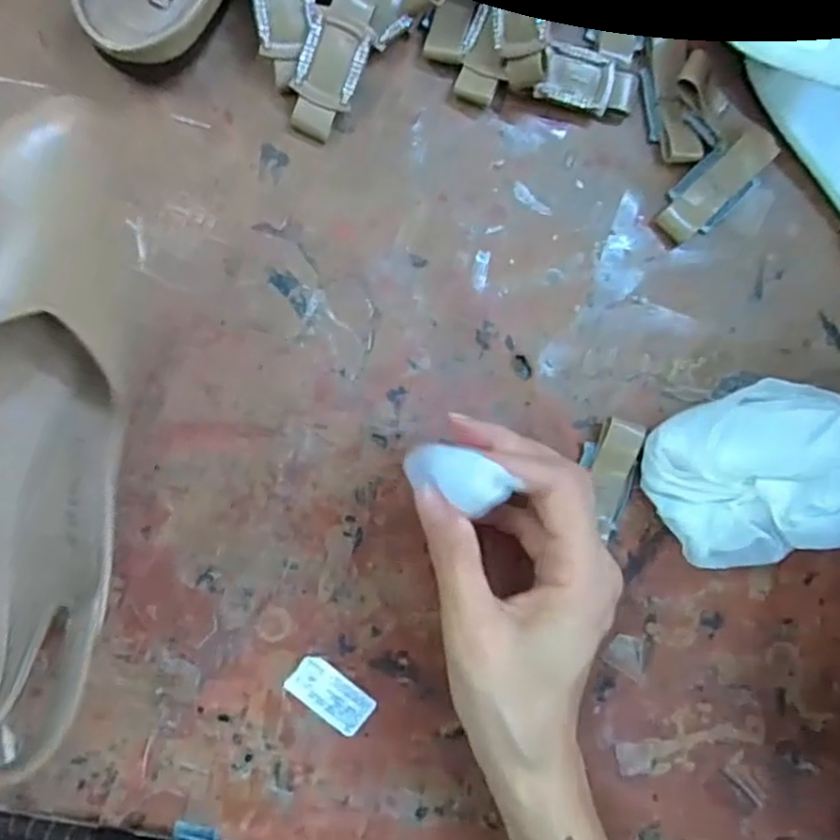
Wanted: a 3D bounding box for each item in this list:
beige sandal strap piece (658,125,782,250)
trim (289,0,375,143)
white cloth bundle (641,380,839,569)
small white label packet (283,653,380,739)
[{"bbox_3d":[0.150,-0.118,0.360,0.067,0.016,0.029,-43,94,-8],"label":"beige sandal strap piece"},{"bbox_3d":[-0.041,-0.164,0.330,0.029,0.010,0.063,20,103,-7],"label":"trim"},{"bbox_3d":[0.175,0.018,0.337,0.133,0.063,0.080,-15,90,-9],"label":"white cloth bundle"},{"bbox_3d":[-0.041,0.127,0.329,0.040,0.004,0.021,41,83,-5],"label":"small white label packet"}]

